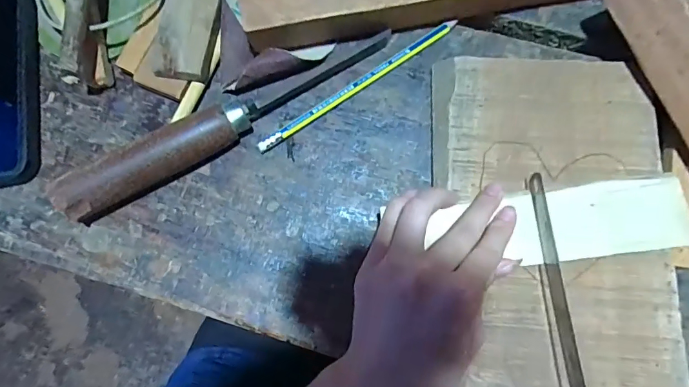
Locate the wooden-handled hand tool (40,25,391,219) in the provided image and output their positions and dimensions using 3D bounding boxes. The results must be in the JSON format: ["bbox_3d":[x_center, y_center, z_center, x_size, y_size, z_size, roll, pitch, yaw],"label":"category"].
[{"bbox_3d":[-0.078,-0.052,0.298,0.250,0.033,0.028,-29,78,-6],"label":"wooden-handled hand tool"}]

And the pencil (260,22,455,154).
[{"bbox_3d":[0.011,-0.082,0.314,0.175,0.009,0.010,-33,79,-7],"label":"pencil"}]

